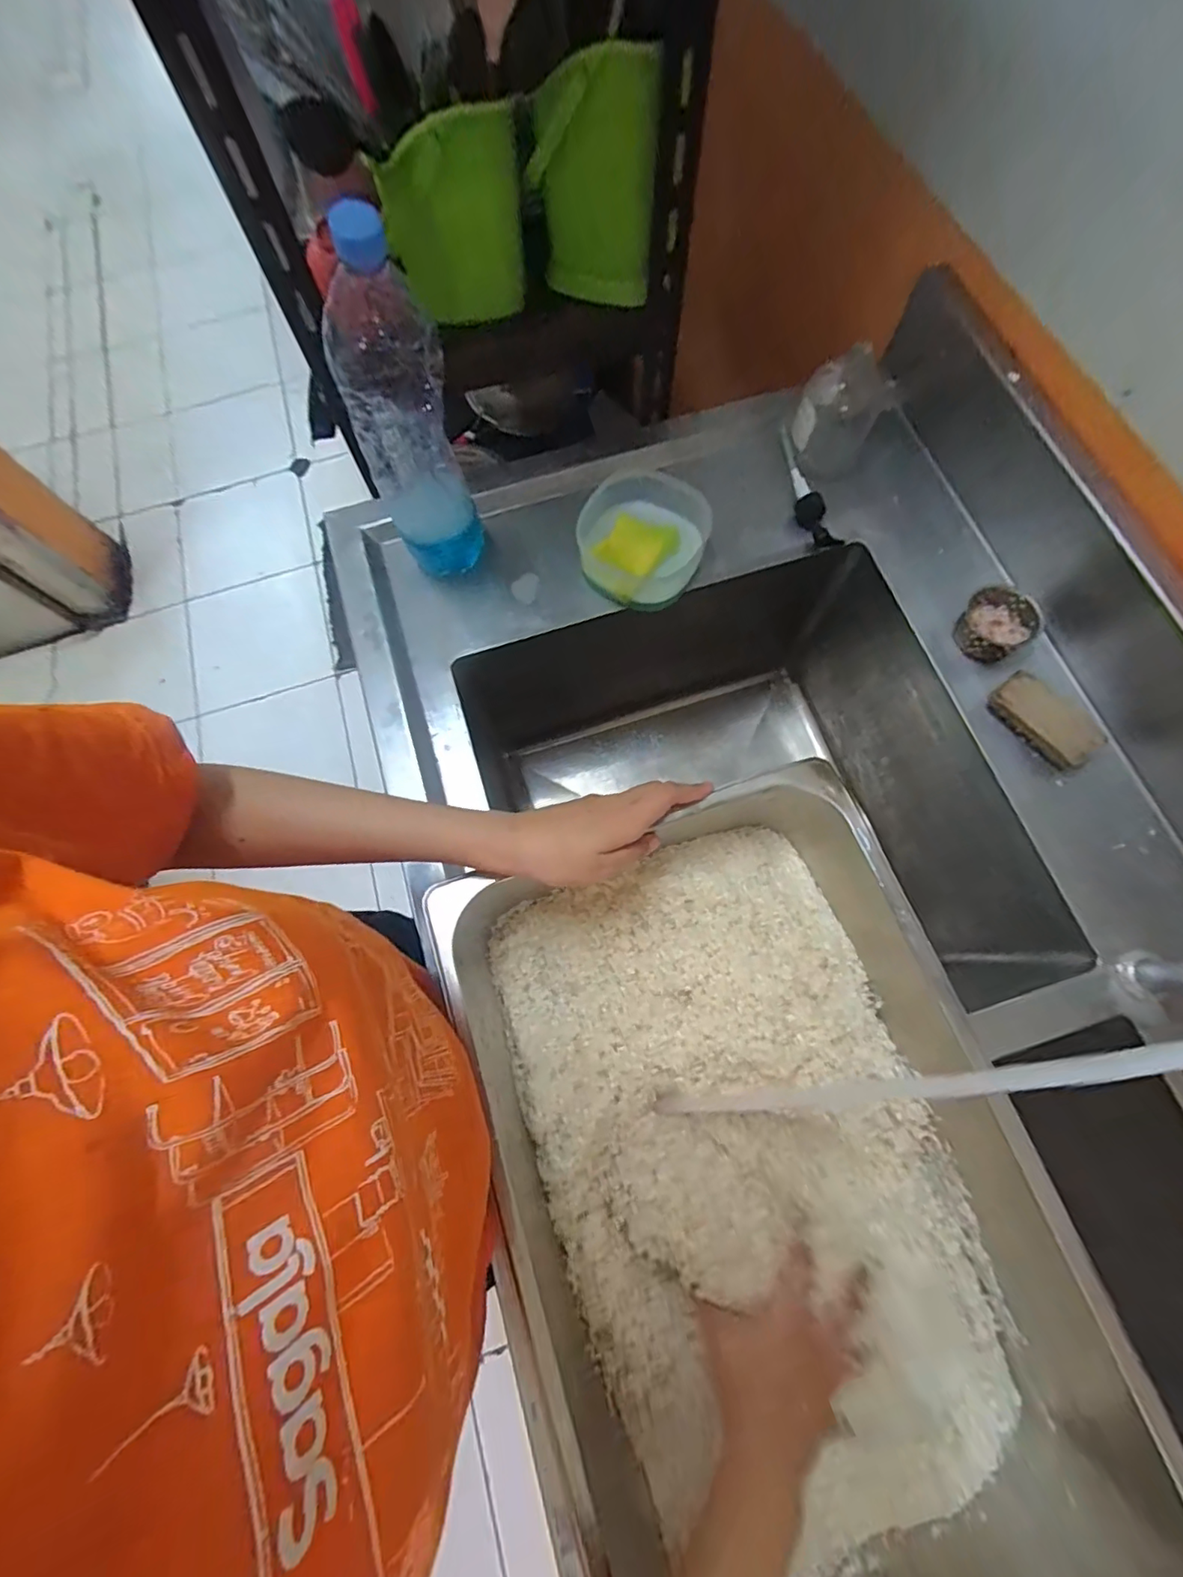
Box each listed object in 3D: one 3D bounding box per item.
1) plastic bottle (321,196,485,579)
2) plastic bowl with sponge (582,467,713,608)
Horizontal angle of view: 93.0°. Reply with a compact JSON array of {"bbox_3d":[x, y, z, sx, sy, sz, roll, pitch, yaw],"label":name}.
[{"bbox_3d":[-0.169,-0.324,0.510,0.087,0.334,0.100,-24,73,-6],"label":"plastic bottle"},{"bbox_3d":[0.058,-0.273,0.613,0.130,0.053,0.139,0,72,2],"label":"plastic bowl with sponge"}]

